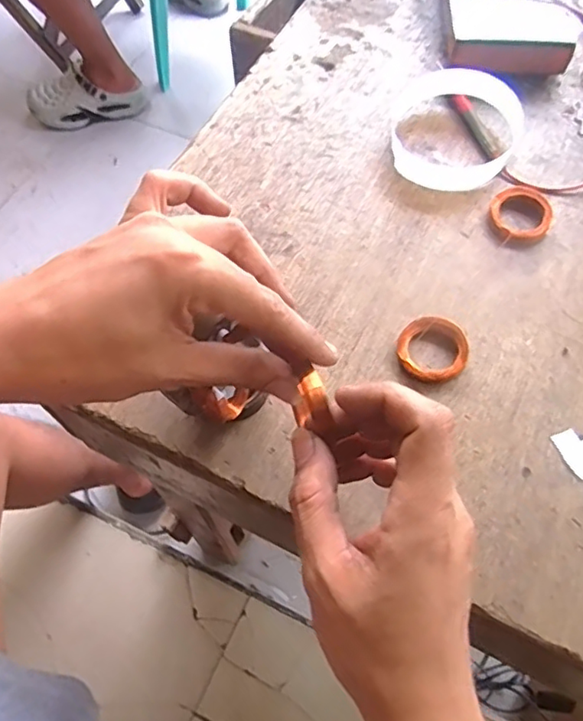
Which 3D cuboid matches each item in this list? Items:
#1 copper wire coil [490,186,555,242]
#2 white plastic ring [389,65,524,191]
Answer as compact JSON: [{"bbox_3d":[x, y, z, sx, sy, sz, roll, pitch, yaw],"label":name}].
[{"bbox_3d":[0.166,-0.106,0.413,0.041,0.009,0.045,0,63,1],"label":"copper wire coil"},{"bbox_3d":[0.122,-0.179,0.434,0.098,0.024,0.108,24,66,12],"label":"white plastic ring"}]

